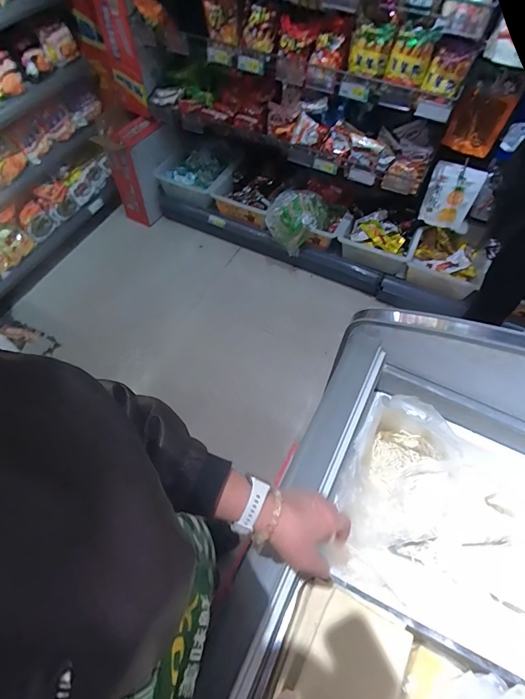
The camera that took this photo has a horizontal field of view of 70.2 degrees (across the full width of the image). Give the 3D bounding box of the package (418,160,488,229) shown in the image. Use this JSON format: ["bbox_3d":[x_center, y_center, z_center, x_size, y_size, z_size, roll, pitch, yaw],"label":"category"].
[{"bbox_3d":[0.698,-0.568,1.391,0.167,0.229,0.076,23,59,15],"label":"package"}]

